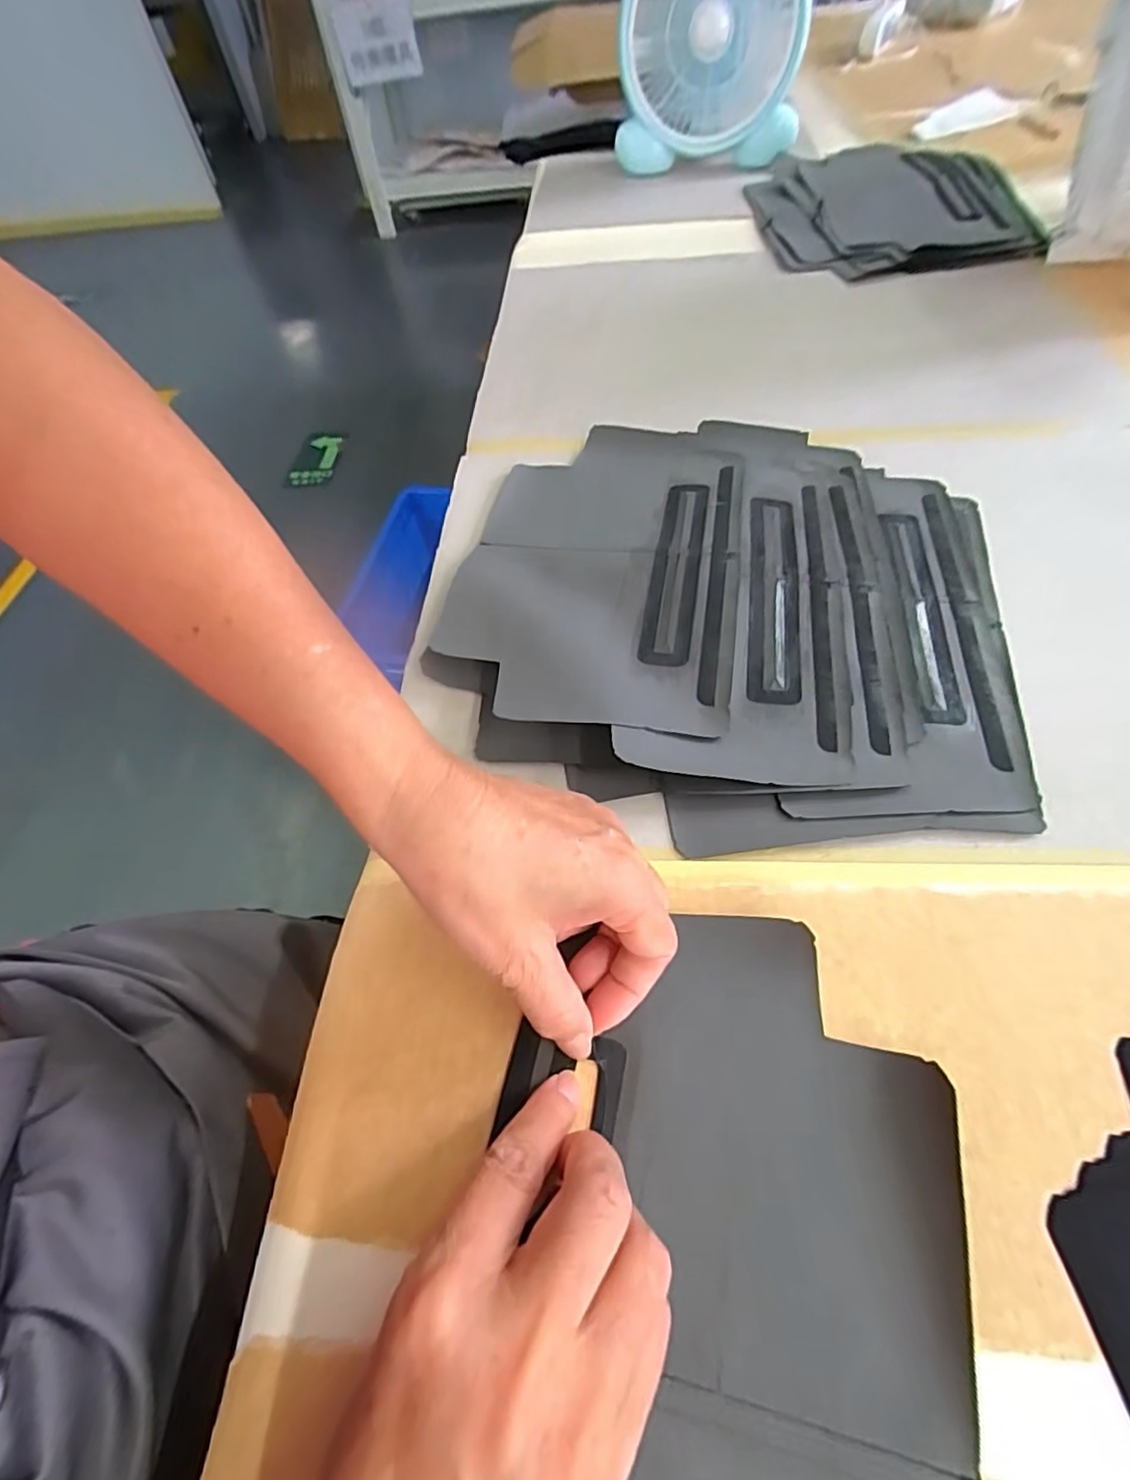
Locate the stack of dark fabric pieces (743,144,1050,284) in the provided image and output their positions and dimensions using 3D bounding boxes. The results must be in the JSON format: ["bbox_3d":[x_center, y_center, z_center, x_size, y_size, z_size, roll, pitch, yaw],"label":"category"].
[{"bbox_3d":[0.345,-0.578,0.678,0.271,0.035,0.290,-2,56,3],"label":"stack of dark fabric pieces"}]

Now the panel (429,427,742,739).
[{"bbox_3d":[0.023,-0.122,0.404,0.168,0.019,0.283,7,57,9],"label":"panel"}]

